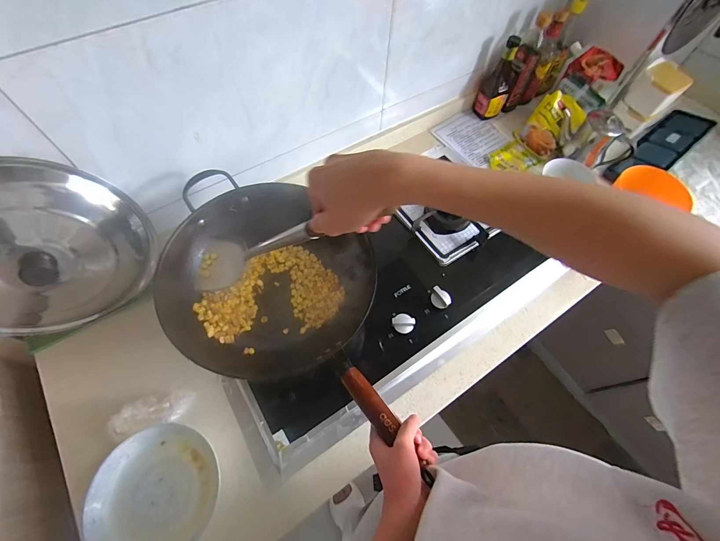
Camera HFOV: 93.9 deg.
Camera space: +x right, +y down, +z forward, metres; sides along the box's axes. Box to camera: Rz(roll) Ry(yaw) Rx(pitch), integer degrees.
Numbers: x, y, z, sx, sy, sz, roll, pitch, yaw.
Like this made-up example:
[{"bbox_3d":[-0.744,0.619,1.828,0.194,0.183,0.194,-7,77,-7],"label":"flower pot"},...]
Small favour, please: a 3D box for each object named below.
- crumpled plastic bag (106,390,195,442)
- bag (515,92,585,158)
[{"bbox_3d":[-0.367,0.245,0.587,0.136,0.027,0.057,-18,65,-11],"label":"crumpled plastic bag"},{"bbox_3d":[0.503,-0.385,0.894,0.120,0.145,0.042,51,38,12],"label":"bag"}]

